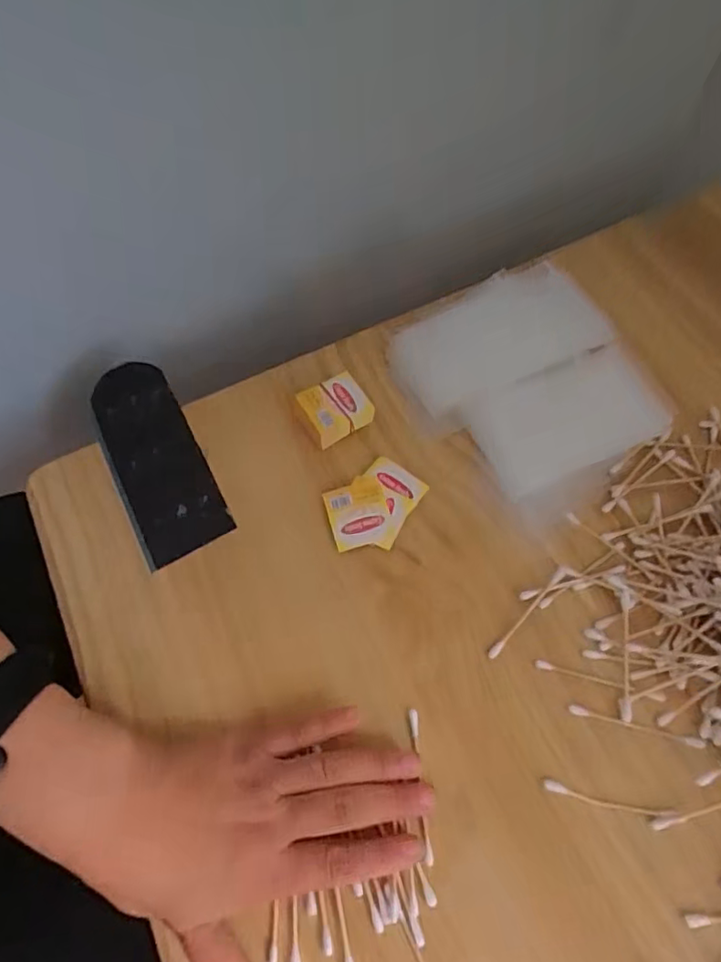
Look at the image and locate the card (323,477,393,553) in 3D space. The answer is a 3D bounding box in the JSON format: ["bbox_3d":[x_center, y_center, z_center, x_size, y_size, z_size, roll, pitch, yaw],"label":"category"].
[{"bbox_3d":[-0.002,0.021,0.366,0.038,0.004,0.045,-17,69,-2],"label":"card"}]

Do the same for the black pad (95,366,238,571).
[{"bbox_3d":[-0.150,-0.027,0.394,0.060,0.012,0.176,-27,65,-11],"label":"black pad"}]

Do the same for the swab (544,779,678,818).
[{"bbox_3d":[0.129,0.167,0.290,0.066,0.004,0.006,11,64,8],"label":"swab"}]

